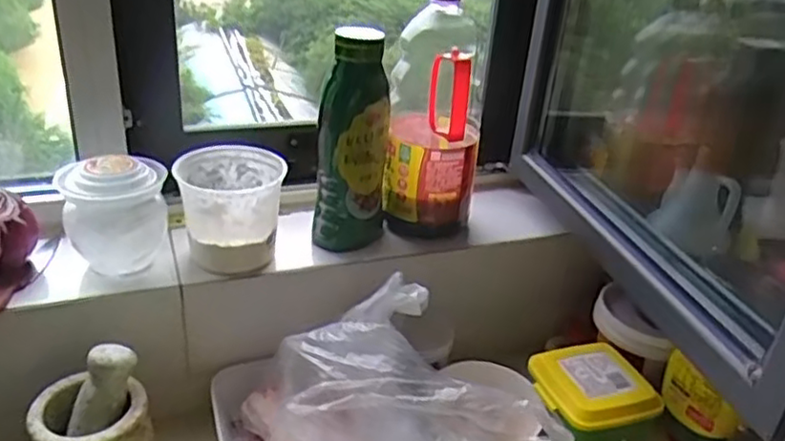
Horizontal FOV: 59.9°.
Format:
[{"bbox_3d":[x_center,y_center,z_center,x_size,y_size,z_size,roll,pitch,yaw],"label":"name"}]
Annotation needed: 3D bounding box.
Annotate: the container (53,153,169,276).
[{"bbox_3d":[-0.290,-0.011,0.714,0.100,0.109,0.084,-9,32,-24],"label":"container"}]

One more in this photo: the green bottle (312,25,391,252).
[{"bbox_3d":[-0.045,-0.088,0.768,0.070,0.246,0.071,9,29,7],"label":"green bottle"}]

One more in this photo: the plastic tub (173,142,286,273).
[{"bbox_3d":[-0.175,-0.010,0.747,0.107,0.110,0.114,4,29,-2],"label":"plastic tub"}]

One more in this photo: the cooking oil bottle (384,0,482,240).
[{"bbox_3d":[0.053,-0.131,0.809,0.106,0.292,0.117,9,29,7],"label":"cooking oil bottle"}]

